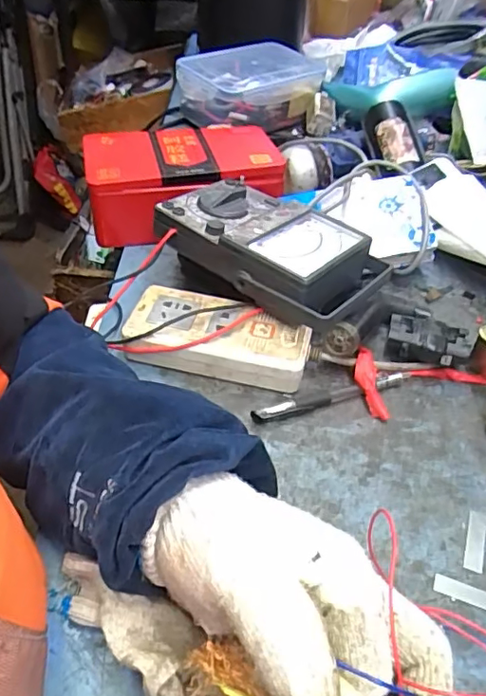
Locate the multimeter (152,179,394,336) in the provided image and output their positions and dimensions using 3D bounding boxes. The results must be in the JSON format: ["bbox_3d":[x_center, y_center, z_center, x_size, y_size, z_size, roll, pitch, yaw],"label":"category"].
[{"bbox_3d":[0.027,-0.092,0.494,0.192,0.050,0.128,30,48,24],"label":"multimeter"}]

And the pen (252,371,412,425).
[{"bbox_3d":[0.071,0.037,0.436,0.136,0.008,0.014,-14,46,-18],"label":"pen"}]

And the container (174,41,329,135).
[{"bbox_3d":[0.016,-0.381,0.820,0.203,0.082,0.132,-27,51,-30],"label":"container"}]

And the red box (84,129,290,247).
[{"bbox_3d":[-0.070,-0.184,0.609,0.206,0.077,0.131,-7,44,-11],"label":"red box"}]

